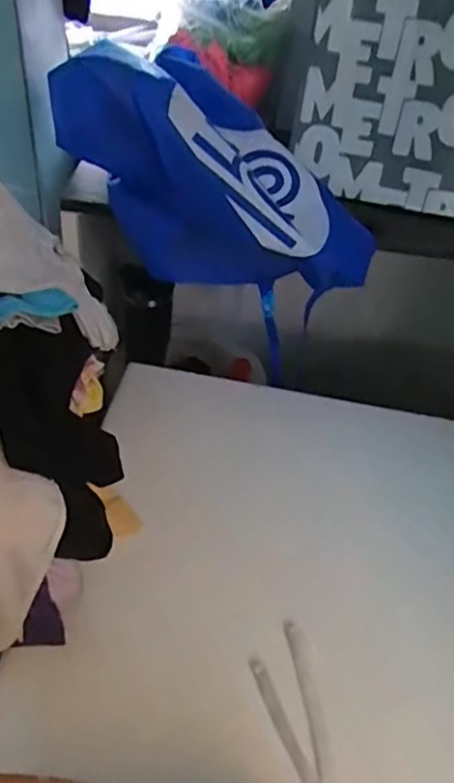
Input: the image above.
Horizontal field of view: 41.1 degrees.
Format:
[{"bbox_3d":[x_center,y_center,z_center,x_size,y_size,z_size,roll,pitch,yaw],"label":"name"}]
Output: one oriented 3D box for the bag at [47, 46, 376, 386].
[{"bbox_3d":[-0.027,-0.253,0.787,0.404,0.314,0.175,29,48,22],"label":"bag"}]

